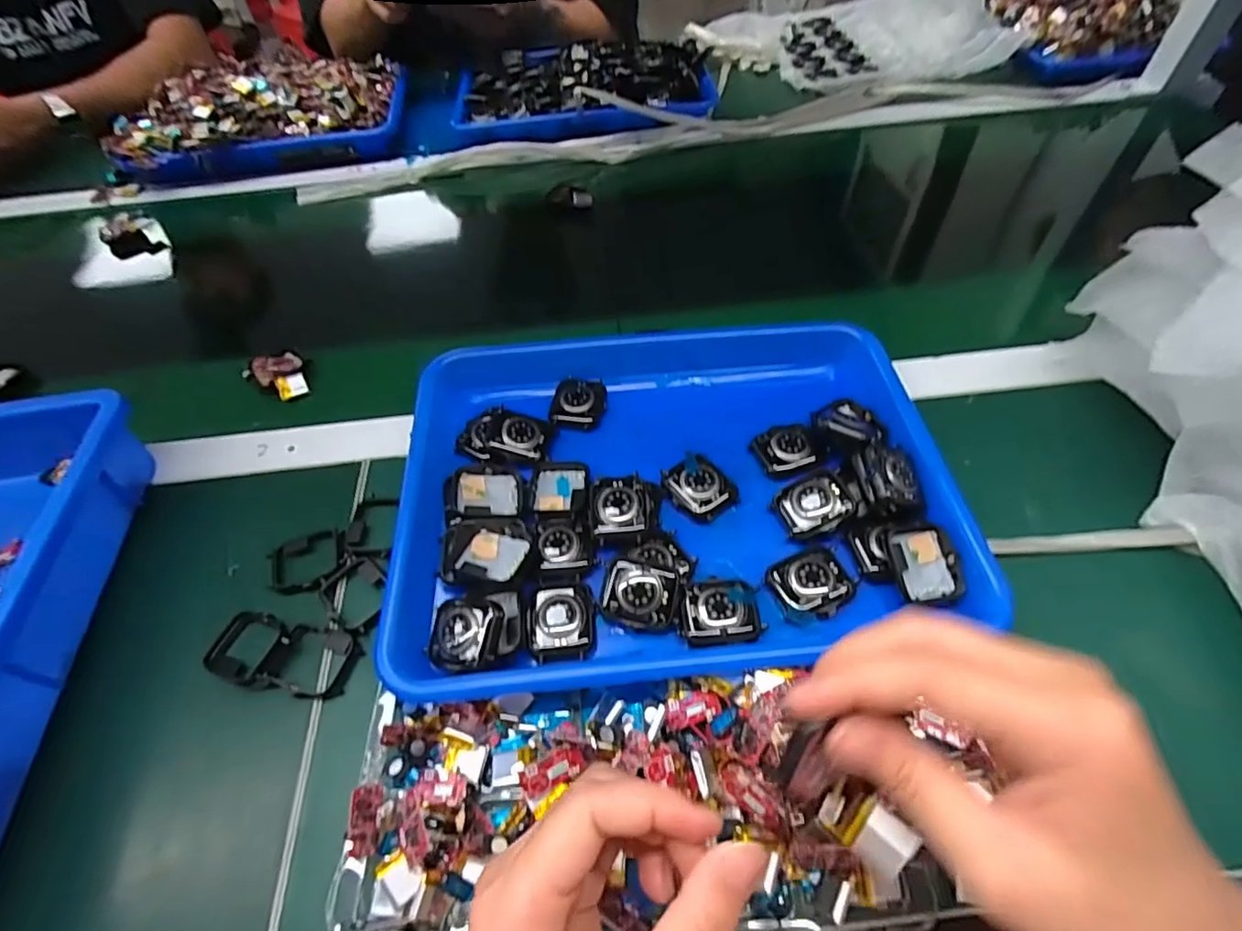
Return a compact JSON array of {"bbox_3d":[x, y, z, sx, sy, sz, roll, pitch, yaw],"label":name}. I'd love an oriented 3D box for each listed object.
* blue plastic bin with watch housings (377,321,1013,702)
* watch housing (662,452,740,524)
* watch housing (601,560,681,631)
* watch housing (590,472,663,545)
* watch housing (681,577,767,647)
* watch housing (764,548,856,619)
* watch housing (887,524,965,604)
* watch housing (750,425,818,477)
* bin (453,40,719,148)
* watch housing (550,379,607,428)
[{"bbox_3d":[0.030,0.005,0.380,0.327,0.041,0.263,-5,52,0],"label":"blue plastic bin with watch housings"},{"bbox_3d":[0.049,0.013,0.368,0.035,0.011,0.043,-35,58,-21],"label":"watch housing"},{"bbox_3d":[0.010,0.072,0.323,0.040,0.011,0.034,9,75,10],"label":"watch housing"},{"bbox_3d":[0.003,0.024,0.355,0.041,0.018,0.044,-6,52,-1],"label":"watch housing"},{"bbox_3d":[0.055,0.080,0.320,0.041,0.008,0.035,-1,52,3],"label":"watch housing"},{"bbox_3d":[0.107,0.065,0.326,0.041,0.007,0.038,-20,54,-11],"label":"watch housing"},{"bbox_3d":[0.167,0.053,0.322,0.036,0.016,0.040,-6,52,-1],"label":"watch housing"},{"bbox_3d":[0.108,-0.010,0.381,0.040,0.009,0.033,-14,53,-7],"label":"watch housing"},{"bbox_3d":[-0.049,-0.508,0.760,0.319,0.045,0.263,-4,52,1],"label":"bin"},{"bbox_3d":[-0.030,-0.045,0.414,0.036,0.007,0.042,3,53,6],"label":"watch housing"}]

